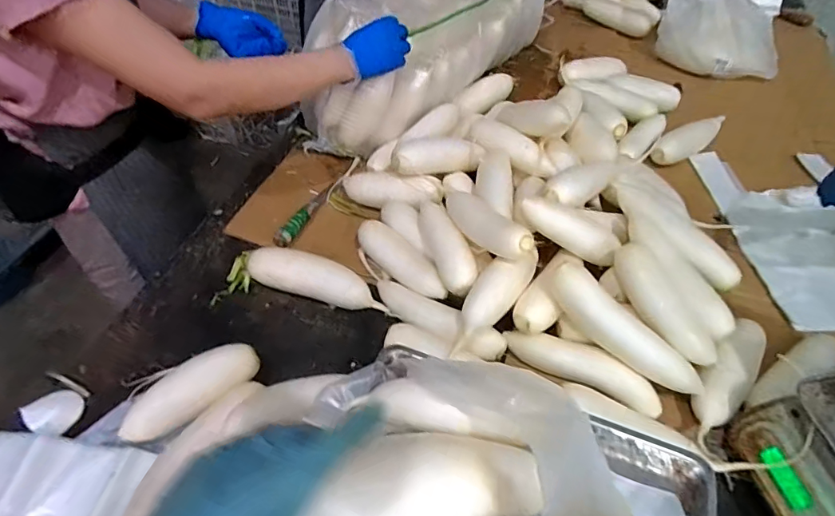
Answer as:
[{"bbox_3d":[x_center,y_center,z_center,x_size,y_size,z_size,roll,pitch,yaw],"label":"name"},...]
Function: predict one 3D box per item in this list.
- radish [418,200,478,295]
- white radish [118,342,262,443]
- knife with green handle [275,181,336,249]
[{"bbox_3d":[0.041,-0.020,0.697,0.051,0.045,0.160,-18,66,-17],"label":"radish"},{"bbox_3d":[-0.280,0.168,0.594,0.167,0.057,0.060,-31,57,-26],"label":"white radish"},{"bbox_3d":[-0.193,-0.081,0.828,0.026,0.020,0.162,21,51,16],"label":"knife with green handle"}]

